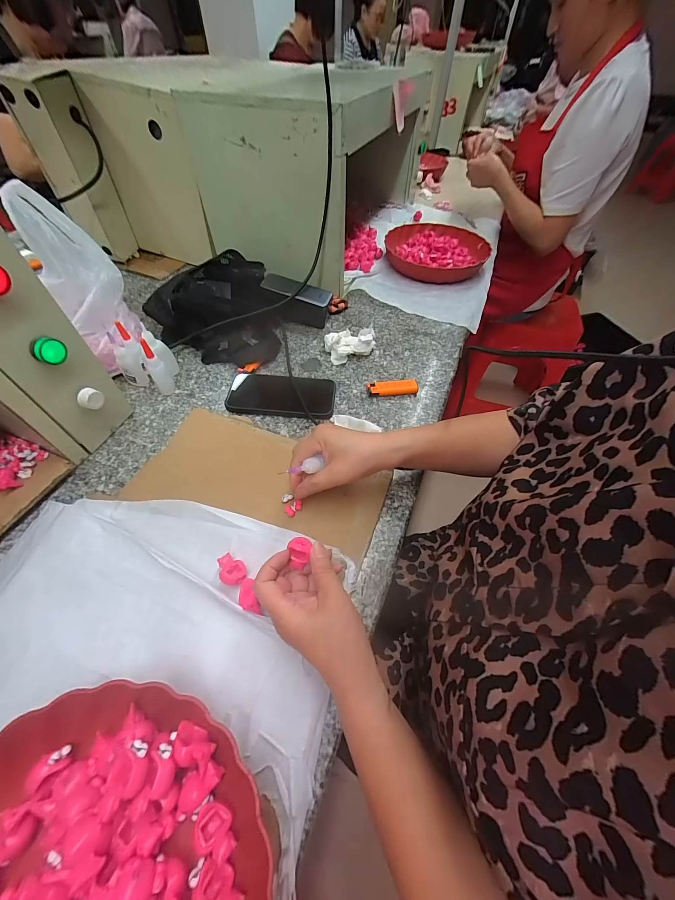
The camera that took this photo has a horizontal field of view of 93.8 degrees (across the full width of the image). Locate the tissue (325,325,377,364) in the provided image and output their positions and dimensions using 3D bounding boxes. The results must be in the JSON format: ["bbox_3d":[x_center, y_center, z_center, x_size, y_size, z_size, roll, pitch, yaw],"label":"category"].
[{"bbox_3d":[0.026,-0.188,0.564,0.085,0.033,0.056,-14,55,-10],"label":"tissue"}]

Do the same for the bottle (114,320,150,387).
[{"bbox_3d":[-0.325,-0.148,0.495,0.030,0.086,0.044,-6,51,-8],"label":"bottle"}]

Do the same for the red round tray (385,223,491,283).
[{"bbox_3d":[0.233,-0.481,0.767,0.237,0.040,0.229,0,54,0],"label":"red round tray"}]

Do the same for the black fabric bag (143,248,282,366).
[{"bbox_3d":[-0.220,-0.256,0.566,0.219,0.082,0.242,-11,55,-15],"label":"black fabric bag"}]

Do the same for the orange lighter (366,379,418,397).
[{"bbox_3d":[0.088,-0.101,0.510,0.081,0.017,0.026,-6,54,-4],"label":"orange lighter"}]

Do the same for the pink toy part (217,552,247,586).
[{"bbox_3d":[-0.108,0.123,0.322,0.032,0.015,0.025,32,60,21],"label":"pink toy part"}]

